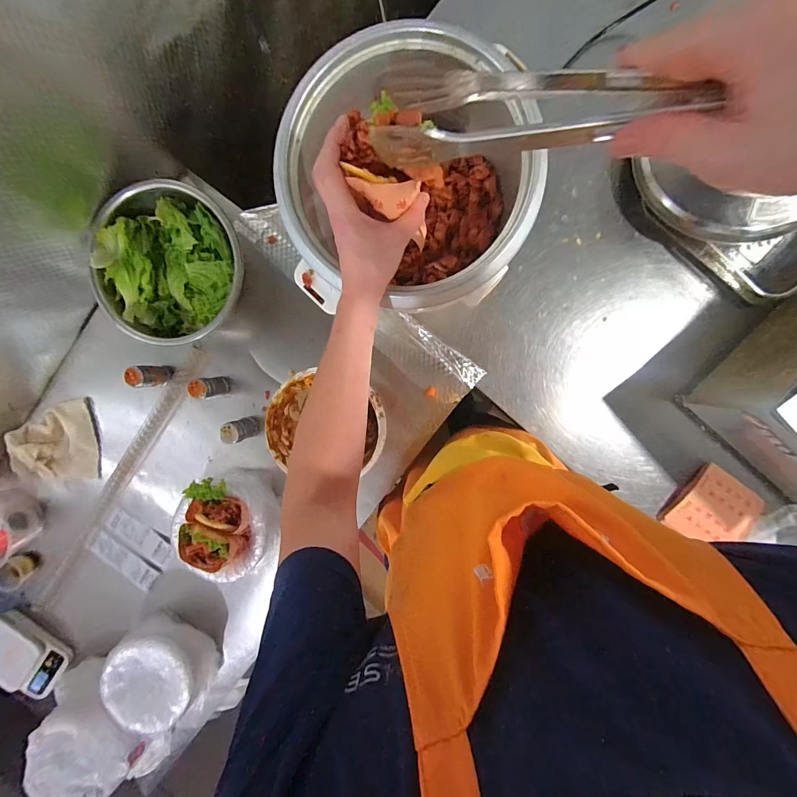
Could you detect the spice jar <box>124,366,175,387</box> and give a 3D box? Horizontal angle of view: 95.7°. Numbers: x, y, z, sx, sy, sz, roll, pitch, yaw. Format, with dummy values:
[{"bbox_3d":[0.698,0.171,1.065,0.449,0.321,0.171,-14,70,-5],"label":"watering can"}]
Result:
[{"bbox_3d":[-0.479,-0.043,0.701,0.037,0.084,0.039,0,95,4],"label":"spice jar"}]

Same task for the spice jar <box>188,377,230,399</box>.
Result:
[{"bbox_3d":[-0.360,-0.021,0.691,0.037,0.084,0.035,0,95,4],"label":"spice jar"}]

